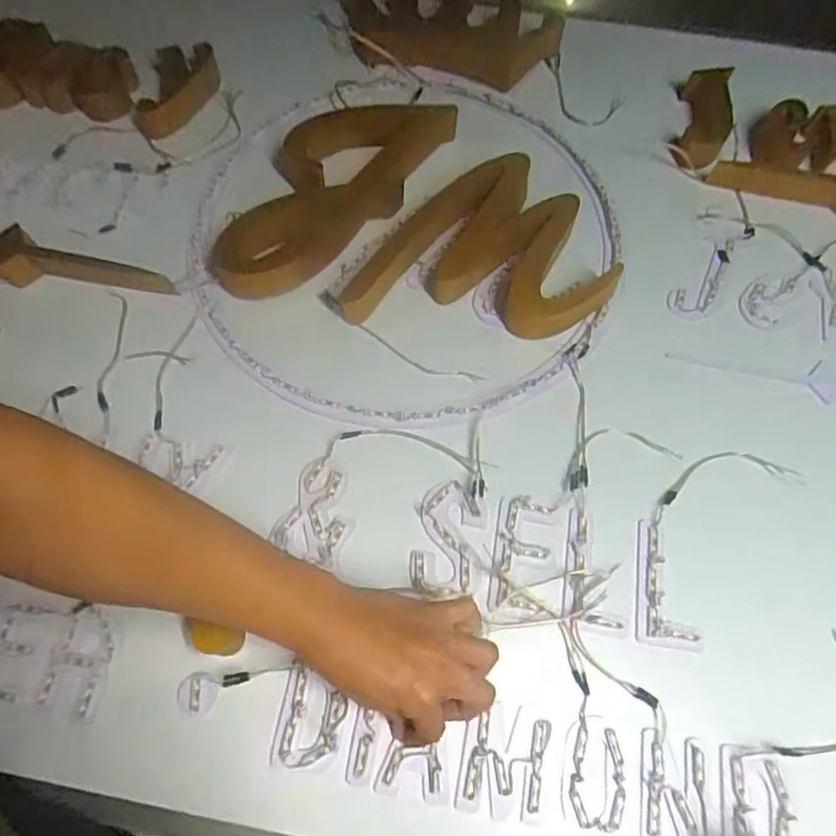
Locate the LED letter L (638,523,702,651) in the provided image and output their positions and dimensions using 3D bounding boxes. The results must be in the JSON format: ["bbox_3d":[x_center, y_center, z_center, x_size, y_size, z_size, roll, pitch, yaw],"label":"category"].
[{"bbox_3d":[0.226,0.150,0.563,0.056,0.004,0.109,8,65,2],"label":"LED letter L"}]

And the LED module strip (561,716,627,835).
[{"bbox_3d":[0.139,0.283,0.493,0.049,0.004,0.081,6,65,1],"label":"LED module strip"}]

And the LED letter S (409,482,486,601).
[{"bbox_3d":[0.028,0.112,0.576,0.058,0.006,0.103,11,65,4],"label":"LED letter S"}]

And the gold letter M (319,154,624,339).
[{"bbox_3d":[0.050,-0.164,0.683,0.287,0.042,0.220,-25,68,-13],"label":"gold letter M"}]

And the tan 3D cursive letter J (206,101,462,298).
[{"bbox_3d":[-0.104,-0.274,0.730,0.148,0.040,0.345,30,68,12],"label":"tan 3D cursive letter J"}]

